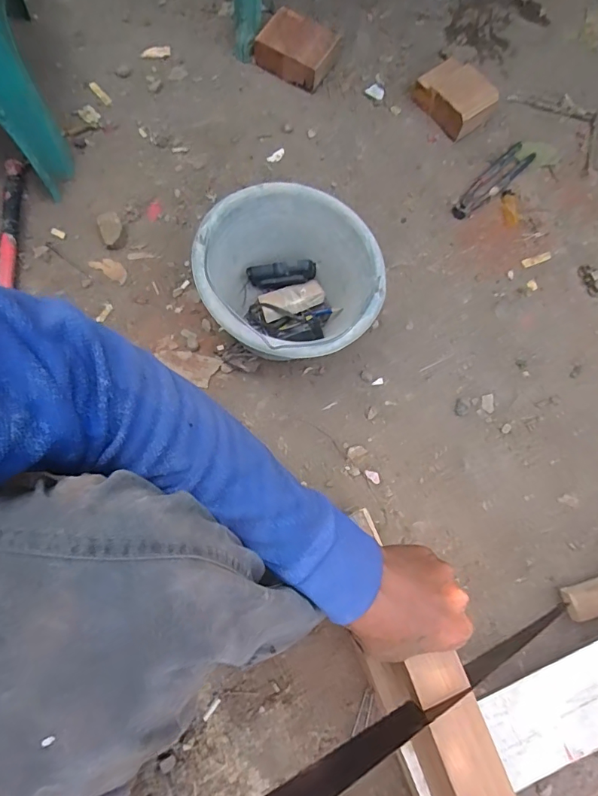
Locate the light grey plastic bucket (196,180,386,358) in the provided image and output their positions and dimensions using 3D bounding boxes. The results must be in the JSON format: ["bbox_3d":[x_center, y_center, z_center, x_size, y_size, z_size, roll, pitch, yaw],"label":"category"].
[{"bbox_3d":[-0.012,-0.162,0.701,0.247,0.180,0.252,0,75,-1],"label":"light grey plastic bucket"}]

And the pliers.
[{"bbox_3d":[0.361,-0.405,0.867,0.207,0.013,0.046,-42,80,-11],"label":"pliers"}]

